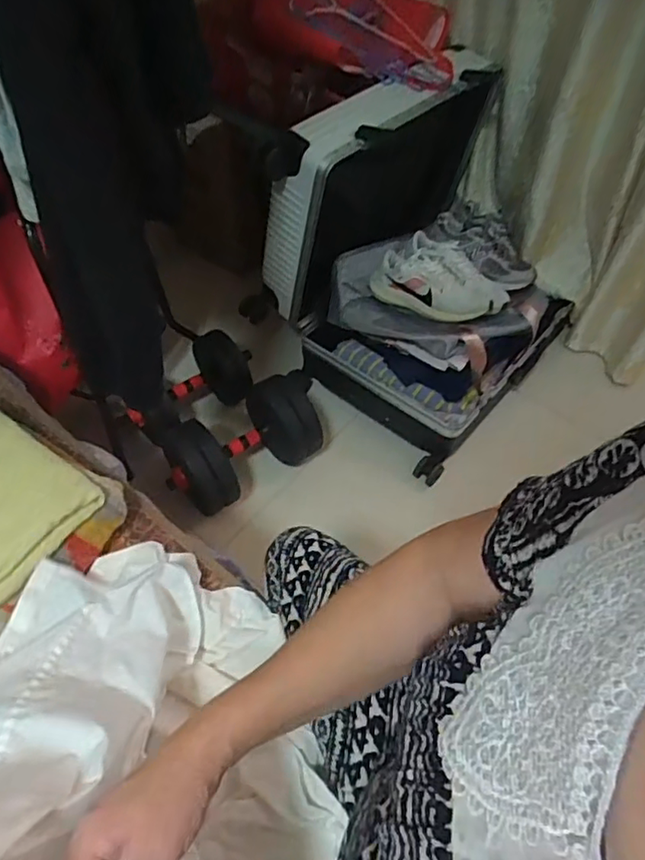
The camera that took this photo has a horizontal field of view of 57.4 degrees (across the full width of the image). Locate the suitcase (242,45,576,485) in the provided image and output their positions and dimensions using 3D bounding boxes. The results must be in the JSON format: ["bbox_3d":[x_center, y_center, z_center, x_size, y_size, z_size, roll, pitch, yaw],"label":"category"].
[{"bbox_3d":[0.282,-0.417,1.366,0.551,0.543,0.685,38,61,23],"label":"suitcase"}]

